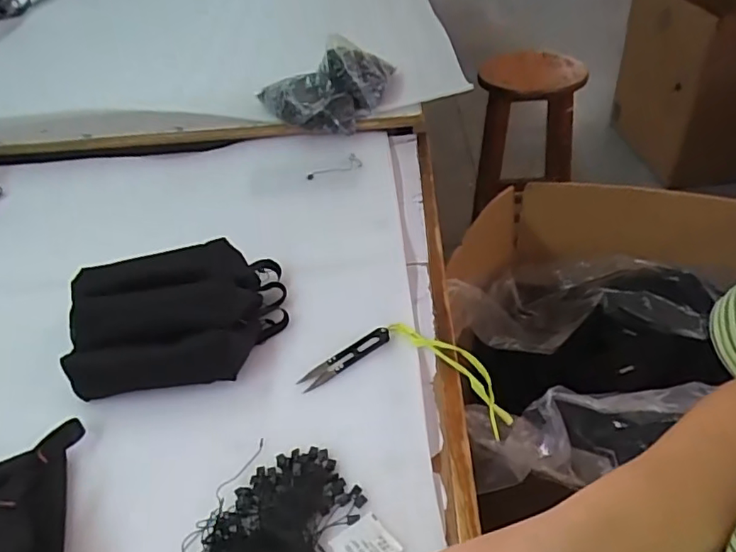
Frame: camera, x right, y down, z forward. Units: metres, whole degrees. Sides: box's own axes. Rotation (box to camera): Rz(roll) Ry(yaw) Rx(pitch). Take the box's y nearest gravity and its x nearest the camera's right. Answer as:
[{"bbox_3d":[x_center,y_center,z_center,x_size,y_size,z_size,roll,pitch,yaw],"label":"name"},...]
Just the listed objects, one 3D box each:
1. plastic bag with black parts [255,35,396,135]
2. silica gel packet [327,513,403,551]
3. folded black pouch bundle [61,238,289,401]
[{"bbox_3d":[-0.053,-0.305,0.908,0.224,0.105,0.128,-18,41,-12],"label":"plastic bag with black parts"},{"bbox_3d":[-0.002,0.200,0.419,0.040,0.004,0.041,-30,46,-26],"label":"silica gel packet"},{"bbox_3d":[-0.194,0.047,0.576,0.221,0.074,0.158,-14,41,-9],"label":"folded black pouch bundle"}]

